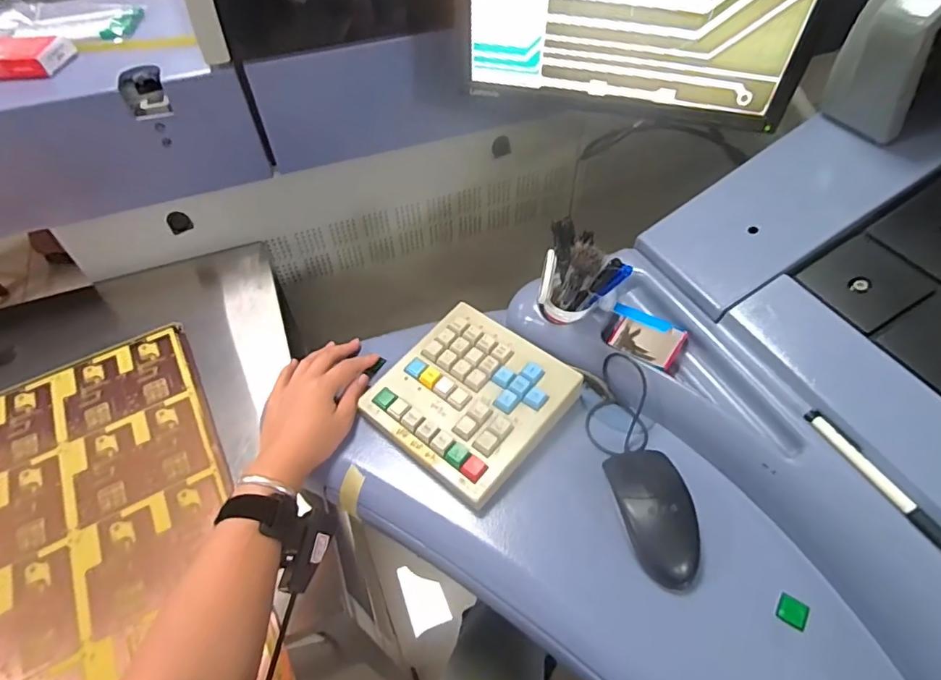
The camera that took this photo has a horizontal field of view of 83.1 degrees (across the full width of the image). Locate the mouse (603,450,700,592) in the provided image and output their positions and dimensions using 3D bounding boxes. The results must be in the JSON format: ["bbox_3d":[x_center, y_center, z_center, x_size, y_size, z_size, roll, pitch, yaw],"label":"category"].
[{"bbox_3d":[0.153,0.141,0.437,0.054,0.031,0.110,-13,51,-9],"label":"mouse"}]

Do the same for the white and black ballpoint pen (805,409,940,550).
[{"bbox_3d":[0.303,0.104,0.389,0.014,0.008,0.132,-21,53,-16],"label":"white and black ballpoint pen"}]

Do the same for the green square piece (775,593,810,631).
[{"bbox_3d":[0.244,0.206,0.402,0.019,0.004,0.020,18,71,38],"label":"green square piece"}]

